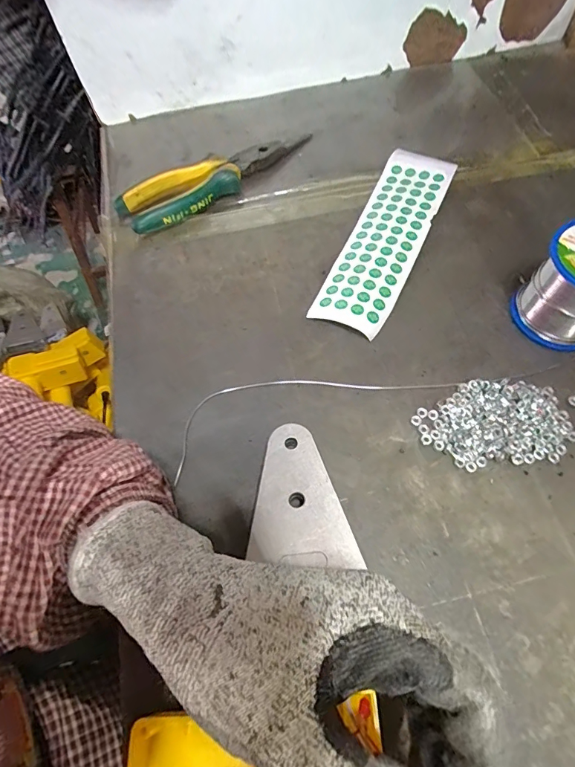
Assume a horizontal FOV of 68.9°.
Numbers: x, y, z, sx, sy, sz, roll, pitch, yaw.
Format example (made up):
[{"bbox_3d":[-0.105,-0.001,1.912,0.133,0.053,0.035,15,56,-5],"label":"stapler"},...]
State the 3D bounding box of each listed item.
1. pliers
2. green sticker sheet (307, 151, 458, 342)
[{"bbox_3d":[-0.062,-0.189,0.388,0.186,0.026,0.047,-27,65,-11],"label":"pliers"},{"bbox_3d":[0.086,-0.127,0.355,0.057,0.011,0.204,23,66,13],"label":"green sticker sheet"}]

